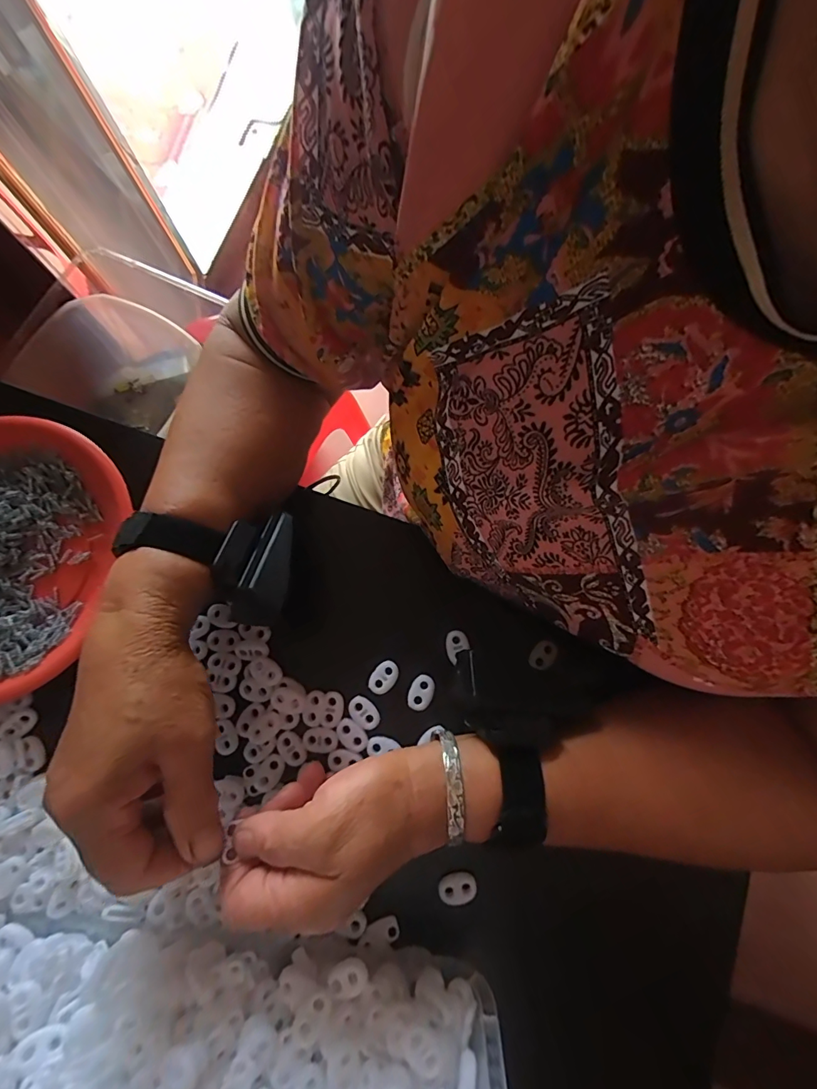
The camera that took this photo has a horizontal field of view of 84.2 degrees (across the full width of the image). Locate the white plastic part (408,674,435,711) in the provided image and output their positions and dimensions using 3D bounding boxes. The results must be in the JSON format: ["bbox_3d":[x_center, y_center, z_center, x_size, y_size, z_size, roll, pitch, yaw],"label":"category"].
[{"bbox_3d":[0.008,0.097,0.297,0.016,0.004,0.023,18,76,5],"label":"white plastic part"}]

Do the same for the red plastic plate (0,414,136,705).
[{"bbox_3d":[-0.290,0.006,0.309,0.166,0.028,0.188,12,76,4],"label":"red plastic plate"}]

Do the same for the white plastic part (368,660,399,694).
[{"bbox_3d":[-0.016,0.088,0.299,0.015,0.004,0.023,40,79,10],"label":"white plastic part"}]

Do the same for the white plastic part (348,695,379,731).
[{"bbox_3d":[-0.029,0.109,0.293,0.016,0.004,0.022,-43,79,-10],"label":"white plastic part"}]

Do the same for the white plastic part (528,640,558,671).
[{"bbox_3d":[0.089,0.073,0.299,0.015,0.004,0.021,36,77,14],"label":"white plastic part"}]

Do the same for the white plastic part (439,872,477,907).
[{"bbox_3d":[0.030,0.206,0.271,0.022,0.008,0.013,-13,75,-3],"label":"white plastic part"}]

